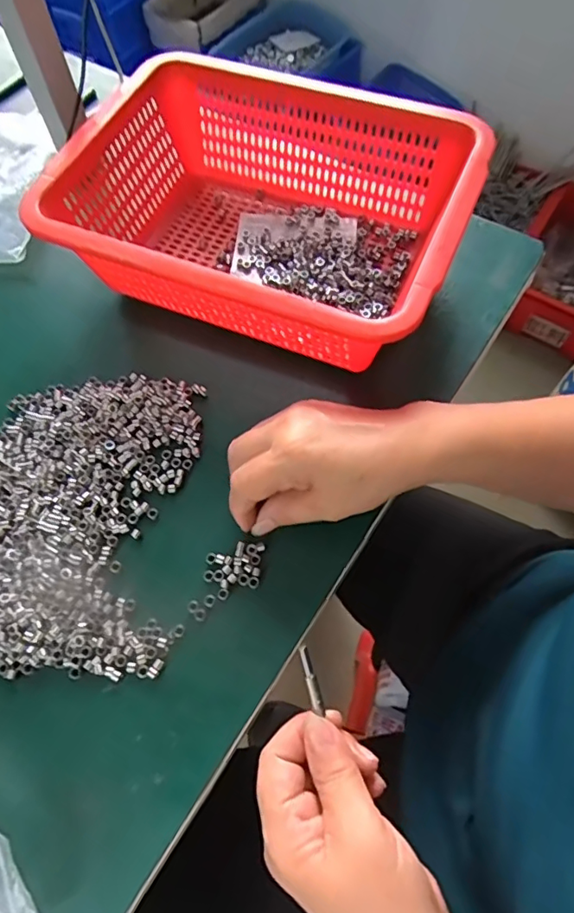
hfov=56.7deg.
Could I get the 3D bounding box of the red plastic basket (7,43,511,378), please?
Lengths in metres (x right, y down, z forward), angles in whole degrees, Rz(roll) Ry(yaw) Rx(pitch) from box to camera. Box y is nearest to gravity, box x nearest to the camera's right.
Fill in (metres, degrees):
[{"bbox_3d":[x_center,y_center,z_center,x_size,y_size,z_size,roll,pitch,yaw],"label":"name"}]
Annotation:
[{"bbox_3d":[-0.018,-0.190,0.432,0.298,0.097,0.230,21,67,12],"label":"red plastic basket"}]

